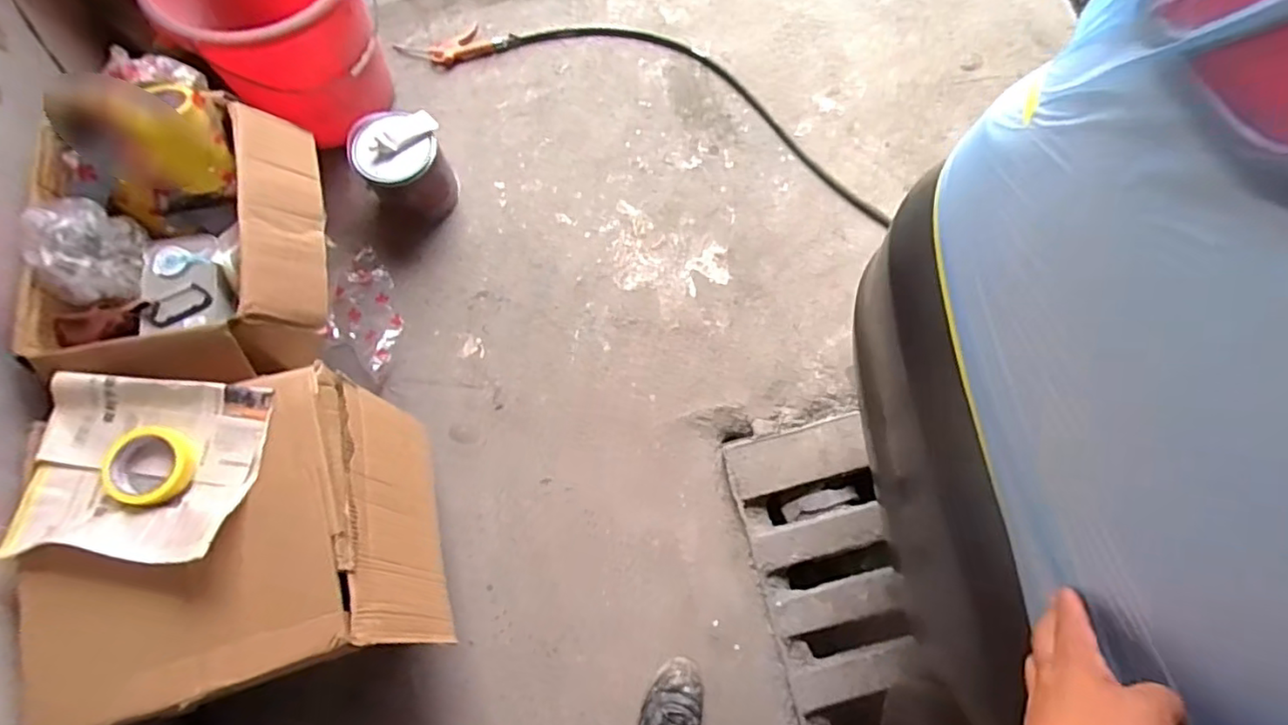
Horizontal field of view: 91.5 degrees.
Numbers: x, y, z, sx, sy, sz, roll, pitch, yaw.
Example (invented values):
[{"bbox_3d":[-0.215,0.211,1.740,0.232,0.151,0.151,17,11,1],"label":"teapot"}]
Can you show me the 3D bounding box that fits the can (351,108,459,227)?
[{"bbox_3d":[-0.478,-0.402,1.271,0.159,0.190,0.180,-24,74,-6],"label":"can"}]

